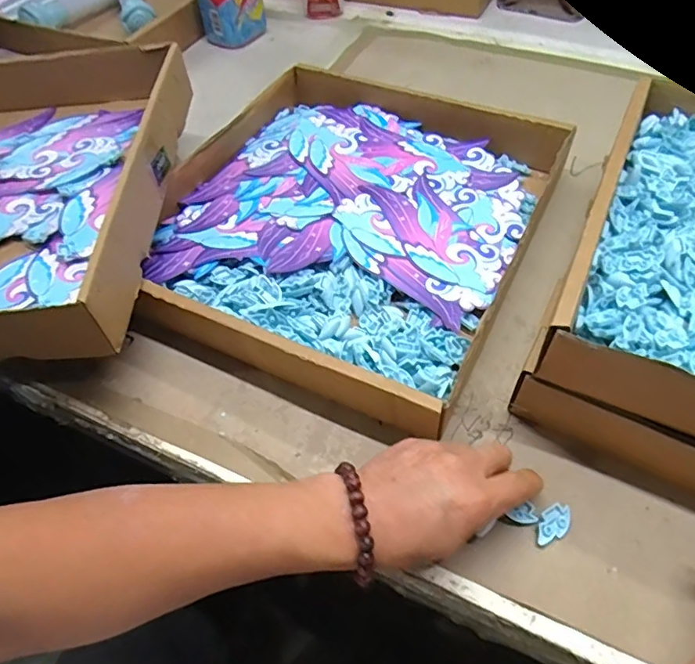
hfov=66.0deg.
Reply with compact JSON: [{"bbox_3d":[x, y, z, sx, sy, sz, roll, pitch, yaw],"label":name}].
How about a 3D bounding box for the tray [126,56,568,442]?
[{"bbox_3d":[0.000,-0.123,0.528,0.349,0.050,0.403,23,55,17],"label":"tray"}]

